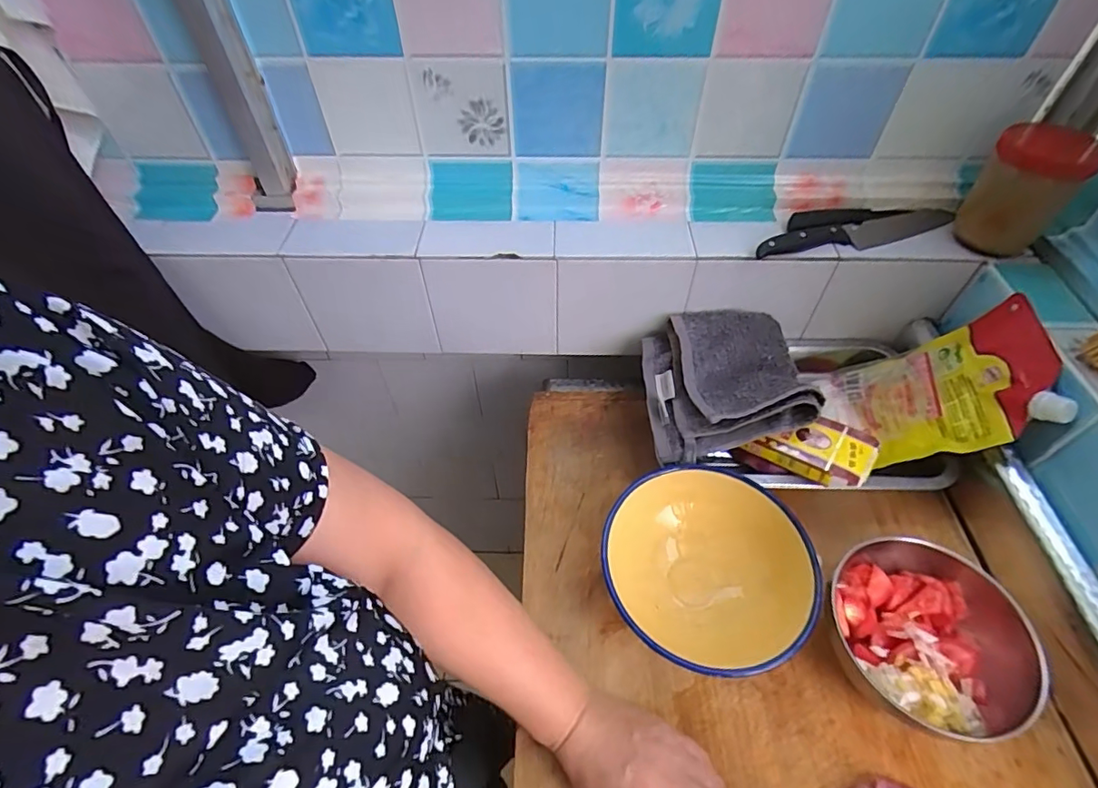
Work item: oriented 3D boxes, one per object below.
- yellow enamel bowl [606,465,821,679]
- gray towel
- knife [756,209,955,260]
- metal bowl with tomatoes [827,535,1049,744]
[{"bbox_3d":[0.138,0.154,0.467,0.177,0.064,0.168,-1,51,1],"label":"yellow enamel bowl"},{"bbox_3d":[0.186,-0.017,0.559,0.160,0.052,0.174,-2,51,0],"label":"gray towel"},{"bbox_3d":[0.323,-0.172,0.559,0.230,0.015,0.034,-14,52,-10],"label":"knife"},{"bbox_3d":[0.319,0.199,0.435,0.141,0.058,0.141,-1,51,1],"label":"metal bowl with tomatoes"}]

